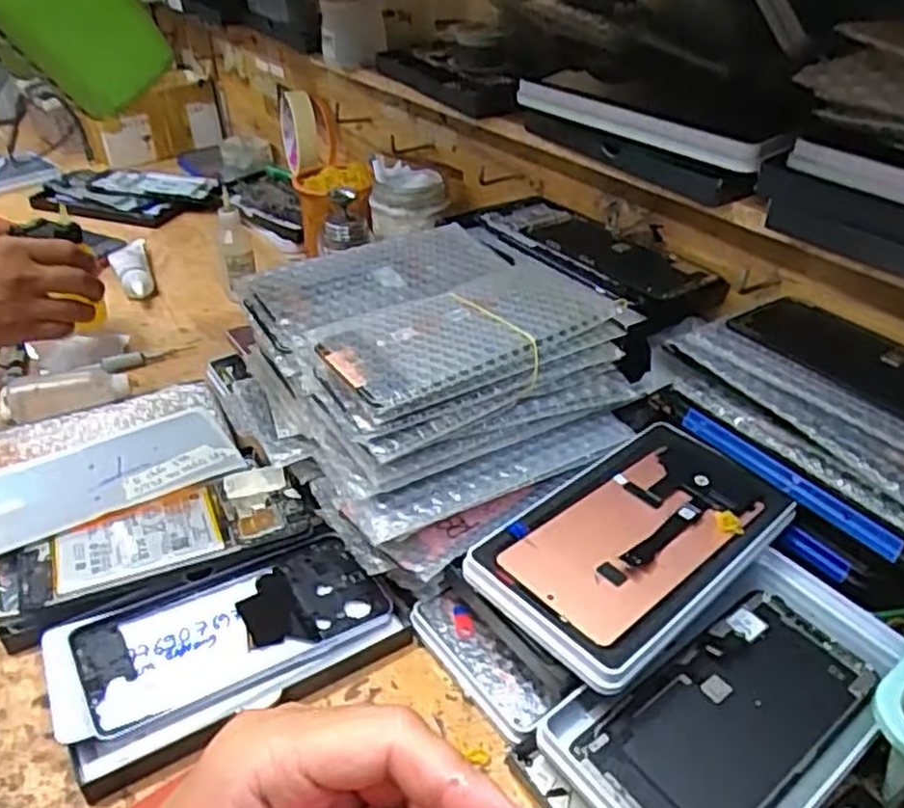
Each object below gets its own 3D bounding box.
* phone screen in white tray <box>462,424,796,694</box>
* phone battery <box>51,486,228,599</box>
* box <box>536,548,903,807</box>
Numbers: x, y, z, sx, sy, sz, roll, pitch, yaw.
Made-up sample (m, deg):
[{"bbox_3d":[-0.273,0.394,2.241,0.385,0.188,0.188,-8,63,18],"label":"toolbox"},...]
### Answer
[{"bbox_3d":[0.102,0.071,0.409,0.176,0.014,0.102,-30,46,-35],"label":"phone screen in white tray"},{"bbox_3d":[-0.191,0.081,0.455,0.092,0.005,0.058,-12,42,-21],"label":"phone battery"},{"bbox_3d":[0.143,0.146,0.363,0.183,0.022,0.097,-23,42,-29],"label":"box"}]

